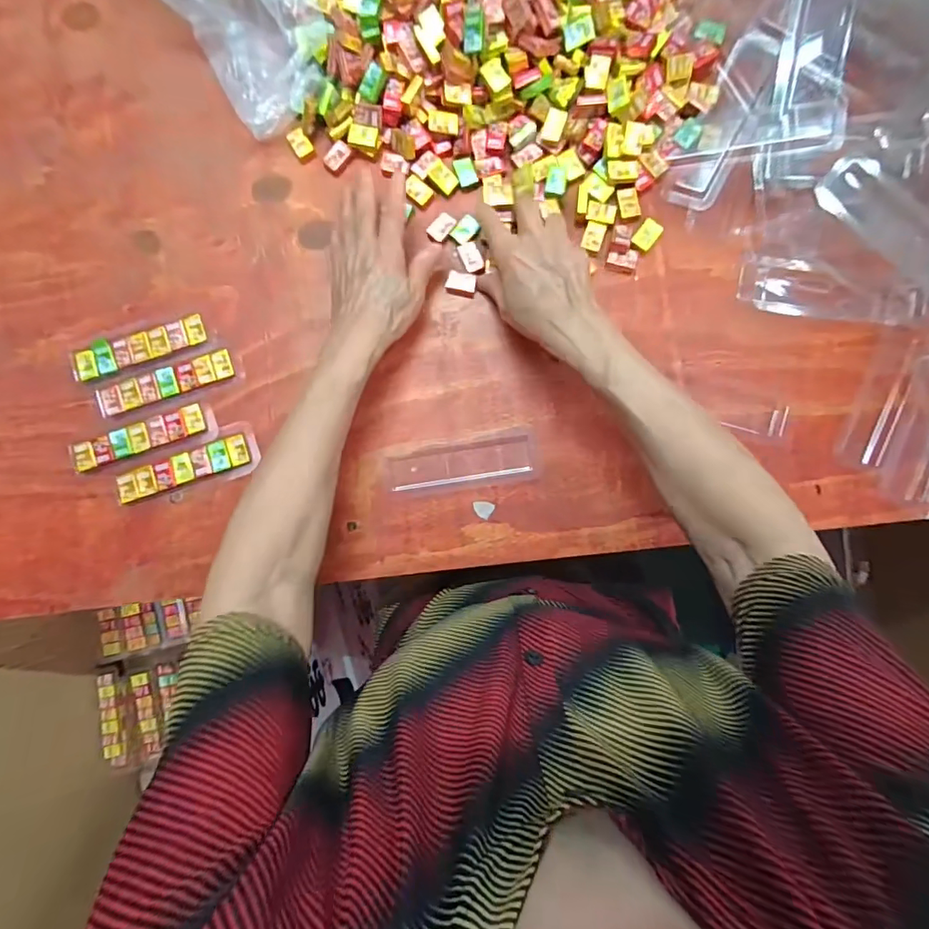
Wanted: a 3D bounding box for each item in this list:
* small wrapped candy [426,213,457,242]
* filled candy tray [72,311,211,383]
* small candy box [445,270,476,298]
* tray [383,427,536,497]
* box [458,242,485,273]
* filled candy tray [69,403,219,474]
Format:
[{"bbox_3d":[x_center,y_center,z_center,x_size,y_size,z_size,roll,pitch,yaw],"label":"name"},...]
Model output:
[{"bbox_3d":[-0.020,-0.211,0.429,0.018,0.005,0.027,43,89,3],"label":"small wrapped candy"},{"bbox_3d":[-0.293,-0.106,0.431,0.123,0.005,0.029,-18,87,1],"label":"filled candy tray"},{"bbox_3d":[-0.003,-0.160,0.426,0.026,0.006,0.019,10,88,2],"label":"small candy box"},{"bbox_3d":[-0.002,0.000,0.422,0.130,0.011,0.043,-11,87,1],"label":"tray"},{"bbox_3d":[0.007,-0.182,0.424,0.017,0.004,0.026,-26,87,1],"label":"box"},{"bbox_3d":[-0.284,-0.025,0.425,0.129,0.006,0.032,-15,87,1],"label":"filled candy tray"}]

